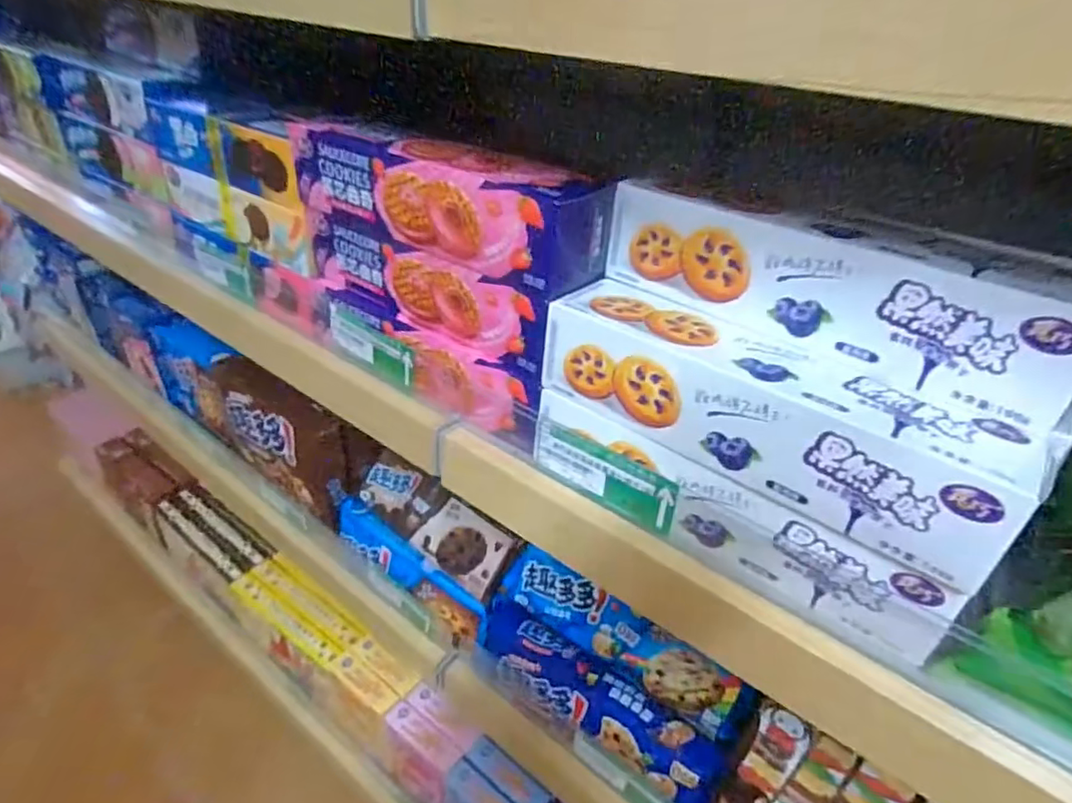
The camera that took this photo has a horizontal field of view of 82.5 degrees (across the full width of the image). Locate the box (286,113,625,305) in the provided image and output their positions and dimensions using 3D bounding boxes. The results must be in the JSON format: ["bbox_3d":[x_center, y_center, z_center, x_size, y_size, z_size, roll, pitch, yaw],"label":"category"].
[{"bbox_3d":[-0.061,-0.130,0.386,0.223,0.063,0.056,23,38,26],"label":"box"}]

